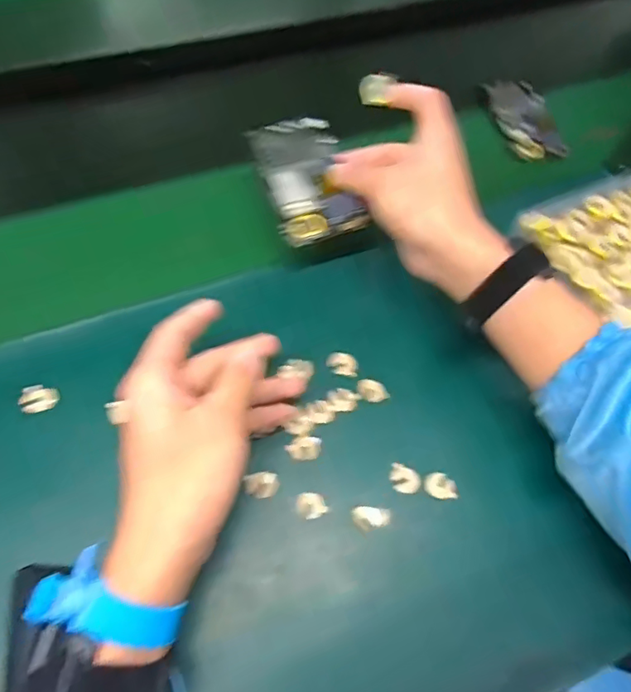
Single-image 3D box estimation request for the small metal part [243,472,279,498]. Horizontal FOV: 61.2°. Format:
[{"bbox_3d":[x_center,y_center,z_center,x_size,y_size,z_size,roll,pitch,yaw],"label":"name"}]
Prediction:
[{"bbox_3d":[-0.036,0.094,0.361,0.022,0.006,0.017,-12,61,-11],"label":"small metal part"}]

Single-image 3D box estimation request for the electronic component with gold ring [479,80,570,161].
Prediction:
[{"bbox_3d":[0.238,-0.269,0.623,0.066,0.023,0.143,-7,60,-8],"label":"electronic component with gold ring"}]

